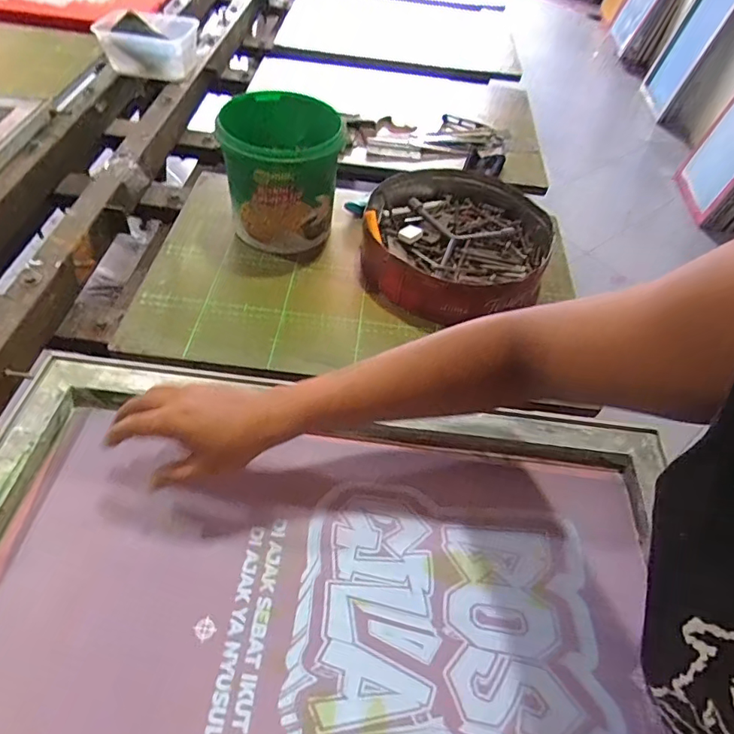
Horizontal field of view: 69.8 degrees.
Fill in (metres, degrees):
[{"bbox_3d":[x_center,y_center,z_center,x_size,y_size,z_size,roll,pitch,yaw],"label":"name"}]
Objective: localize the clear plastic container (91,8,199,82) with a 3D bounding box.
[{"bbox_3d":[-0.412,-0.626,1.022,0.176,0.096,0.105,14,50,5],"label":"clear plastic container"}]

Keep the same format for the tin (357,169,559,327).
[{"bbox_3d":[0.133,-0.192,0.780,0.274,0.062,0.313,17,51,8],"label":"tin"}]

